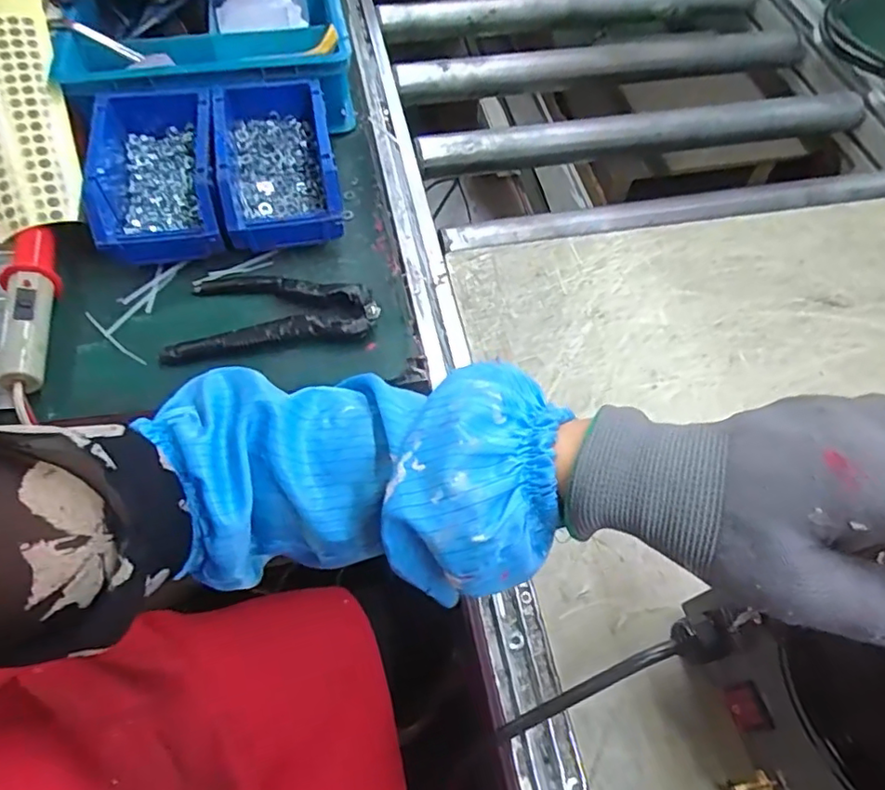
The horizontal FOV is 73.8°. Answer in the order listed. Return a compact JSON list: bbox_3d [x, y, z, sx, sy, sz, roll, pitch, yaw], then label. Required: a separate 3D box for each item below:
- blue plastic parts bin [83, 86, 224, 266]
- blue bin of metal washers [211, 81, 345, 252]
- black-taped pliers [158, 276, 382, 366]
[{"bbox_3d":[-0.262,-0.200,0.536,0.112,0.062,0.163,-12,61,-10],"label":"blue plastic parts bin"},{"bbox_3d":[-0.155,-0.220,0.552,0.101,0.059,0.159,-11,61,-9],"label":"blue bin of metal washers"},{"bbox_3d":[-0.146,-0.074,0.504,0.173,0.023,0.084,-8,60,-7],"label":"black-taped pliers"}]

